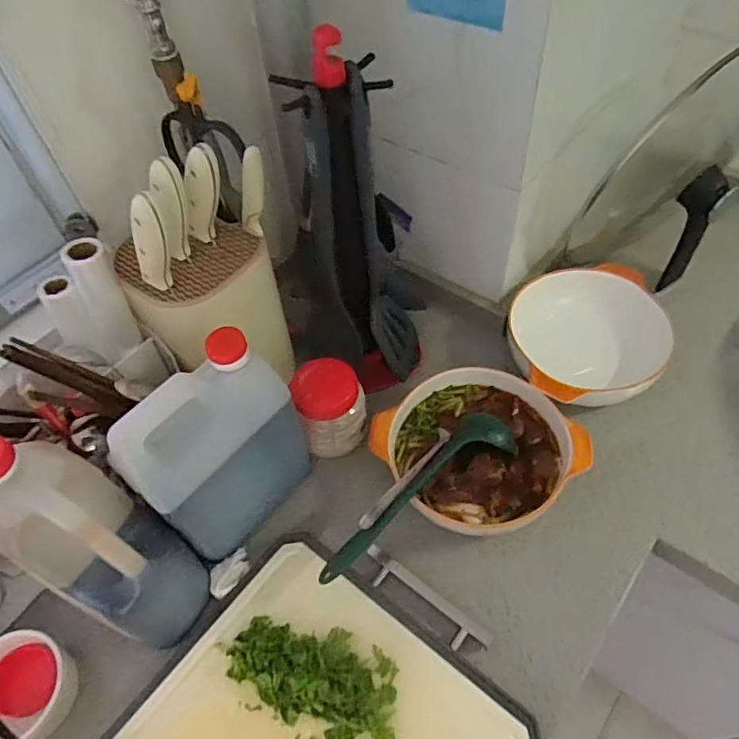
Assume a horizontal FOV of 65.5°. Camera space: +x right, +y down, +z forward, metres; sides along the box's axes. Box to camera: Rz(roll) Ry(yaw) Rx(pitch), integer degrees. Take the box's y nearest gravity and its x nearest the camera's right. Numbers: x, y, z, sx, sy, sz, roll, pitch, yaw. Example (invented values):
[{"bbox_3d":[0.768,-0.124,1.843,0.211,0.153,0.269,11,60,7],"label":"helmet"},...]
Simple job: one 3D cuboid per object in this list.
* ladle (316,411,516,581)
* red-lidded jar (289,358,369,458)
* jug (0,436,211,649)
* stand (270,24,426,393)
[{"bbox_3d":[0.052,0.136,0.596,0.254,0.053,0.063,-37,60,-21],"label":"ladle"},{"bbox_3d":[-0.042,0.045,0.643,0.073,0.092,0.077,-2,54,3],"label":"red-lidded jar"},{"bbox_3d":[-0.232,0.151,0.489,0.124,0.225,0.094,22,59,19],"label":"jug"},{"bbox_3d":[-0.018,-0.138,0.595,0.142,0.356,0.147,1,54,5],"label":"stand"}]

